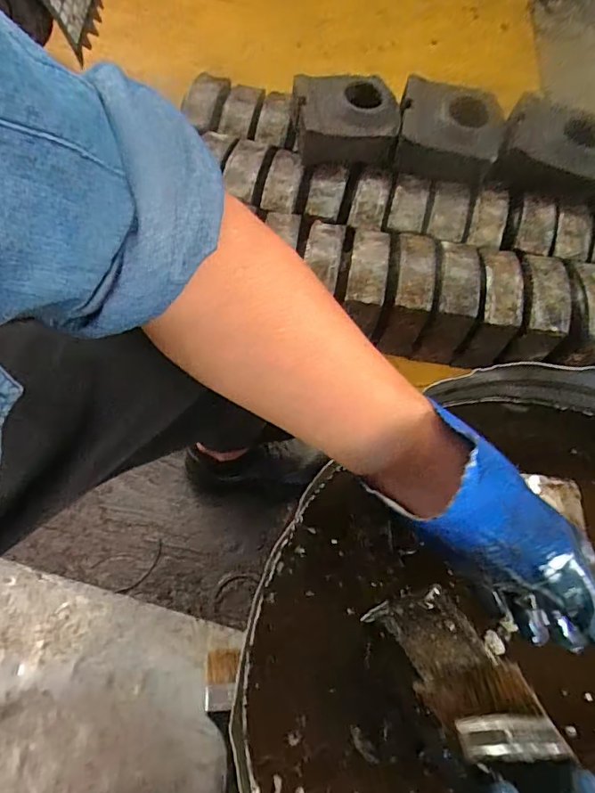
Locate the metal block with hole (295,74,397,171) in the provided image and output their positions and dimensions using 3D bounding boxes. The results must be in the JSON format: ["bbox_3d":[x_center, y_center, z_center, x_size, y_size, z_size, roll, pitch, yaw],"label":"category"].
[{"bbox_3d":[0.086,-0.507,0.905,0.183,0.096,0.147,0,65,-3],"label":"metal block with hole"}]

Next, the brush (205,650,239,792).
[{"bbox_3d":[-0.098,0.452,0.655,0.042,0.025,0.208,-3,66,-5],"label":"brush"}]

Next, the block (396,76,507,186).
[{"bbox_3d":[0.276,-0.486,0.914,0.183,0.083,0.160,13,65,2],"label":"block"}]

